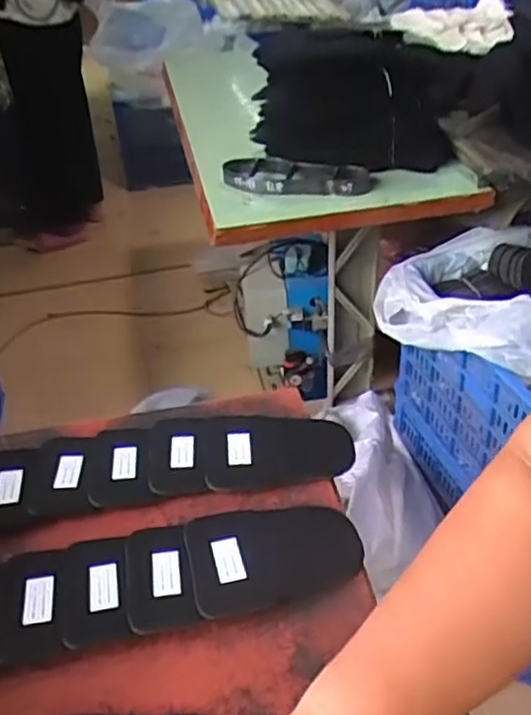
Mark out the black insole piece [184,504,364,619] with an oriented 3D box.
[{"bbox_3d":[0.006,0.154,0.550,0.137,0.015,0.090,-12,39,-12],"label":"black insole piece"}]

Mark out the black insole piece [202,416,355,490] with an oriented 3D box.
[{"bbox_3d":[0.011,0.083,0.643,0.137,0.008,0.086,-3,38,0],"label":"black insole piece"}]

